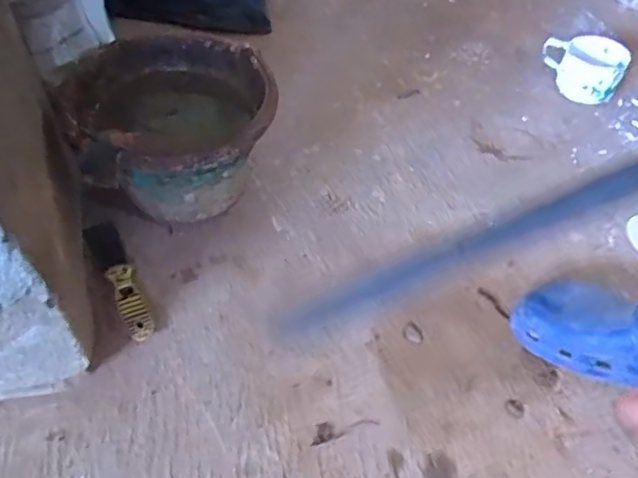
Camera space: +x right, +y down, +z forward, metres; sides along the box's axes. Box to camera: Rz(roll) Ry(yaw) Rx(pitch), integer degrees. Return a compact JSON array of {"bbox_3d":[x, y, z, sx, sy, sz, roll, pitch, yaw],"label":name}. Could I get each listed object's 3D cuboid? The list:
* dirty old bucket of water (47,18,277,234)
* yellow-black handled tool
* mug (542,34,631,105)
[{"bbox_3d":[-0.200,-0.130,0.781,0.263,0.184,0.242,2,51,-2],"label":"dirty old bucket of water"},{"bbox_3d":[-0.249,0.045,0.726,0.037,0.017,0.192,-23,55,-19],"label":"yellow-black handled tool"},{"bbox_3d":[0.452,-0.297,1.010,0.135,0.082,0.114,24,54,16],"label":"mug"}]

